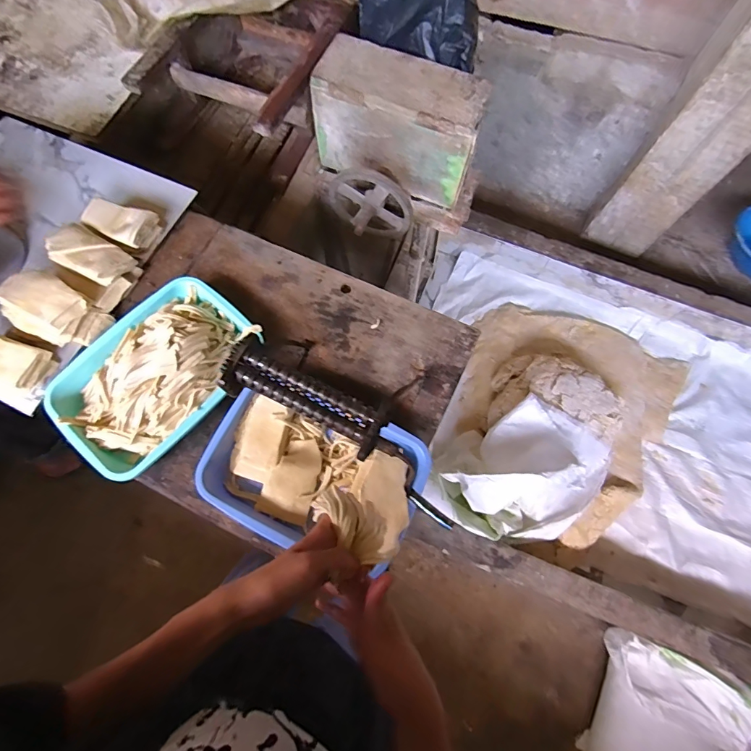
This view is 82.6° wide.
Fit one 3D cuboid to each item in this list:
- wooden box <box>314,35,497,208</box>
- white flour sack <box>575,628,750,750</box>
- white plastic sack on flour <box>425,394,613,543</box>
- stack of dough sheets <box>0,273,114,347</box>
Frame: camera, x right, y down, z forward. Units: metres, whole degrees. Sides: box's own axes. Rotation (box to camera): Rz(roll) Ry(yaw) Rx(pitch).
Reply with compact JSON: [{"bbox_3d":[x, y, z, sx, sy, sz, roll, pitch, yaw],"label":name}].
[{"bbox_3d":[0.050,-0.553,0.943,0.352,0.221,0.142,22,73,5],"label":"wooden box"},{"bbox_3d":[0.837,1.036,1.197,0.434,0.139,0.460,23,73,5],"label":"white flour sack"},{"bbox_3d":[0.466,0.299,1.279,0.533,0.216,0.389,-36,77,-12],"label":"white plastic sack on flour"},{"bbox_3d":[-0.532,-0.106,0.695,0.140,0.076,0.092,29,74,7],"label":"stack of dough sheets"}]

